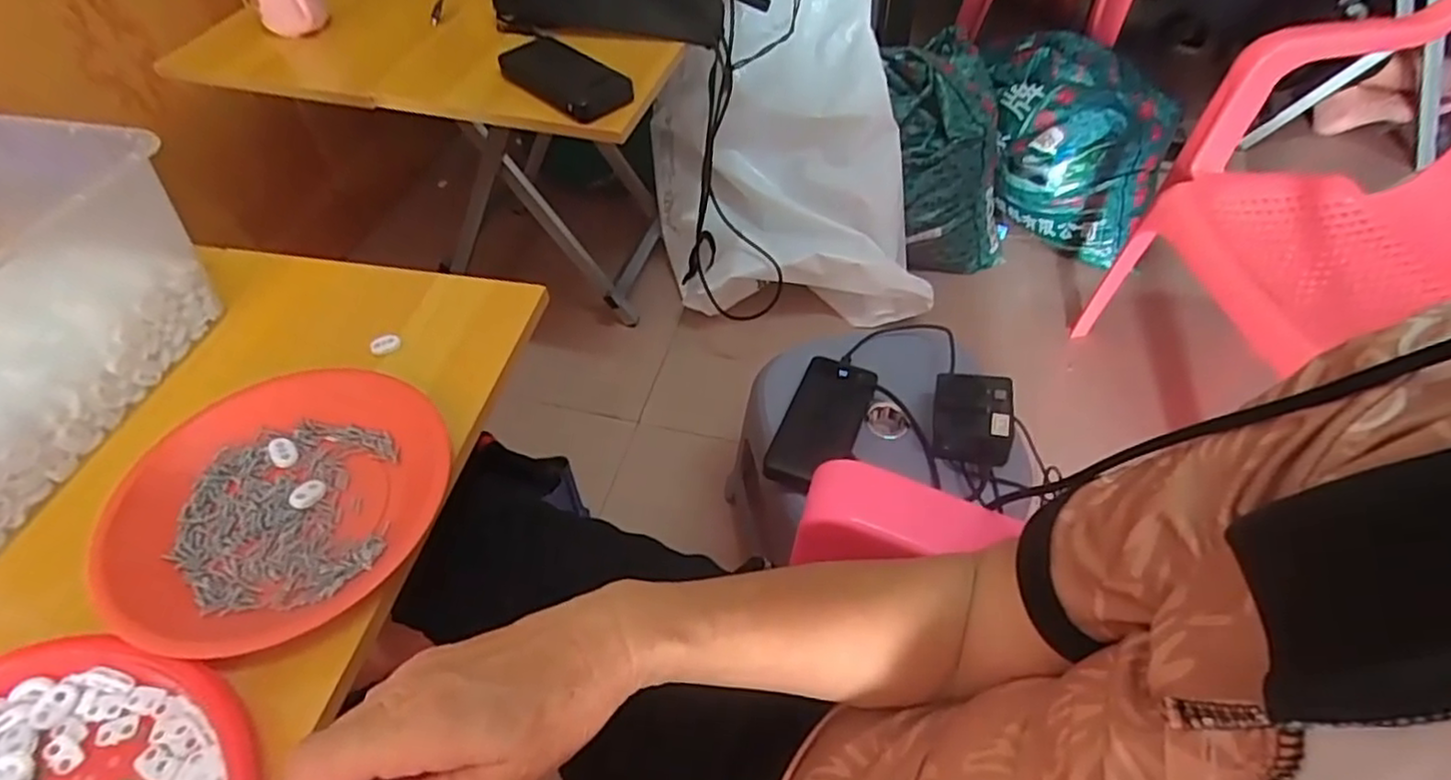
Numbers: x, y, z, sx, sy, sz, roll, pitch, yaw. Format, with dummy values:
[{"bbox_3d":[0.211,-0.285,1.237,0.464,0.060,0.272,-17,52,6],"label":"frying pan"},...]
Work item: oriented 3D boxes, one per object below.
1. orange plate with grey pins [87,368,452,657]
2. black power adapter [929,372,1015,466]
[{"bbox_3d":[-0.275,0.065,0.437,0.175,0.029,0.194,21,55,16],"label":"orange plate with grey pins"},{"bbox_3d":[0.246,0.031,0.712,0.075,0.059,0.079,10,52,8],"label":"black power adapter"}]

